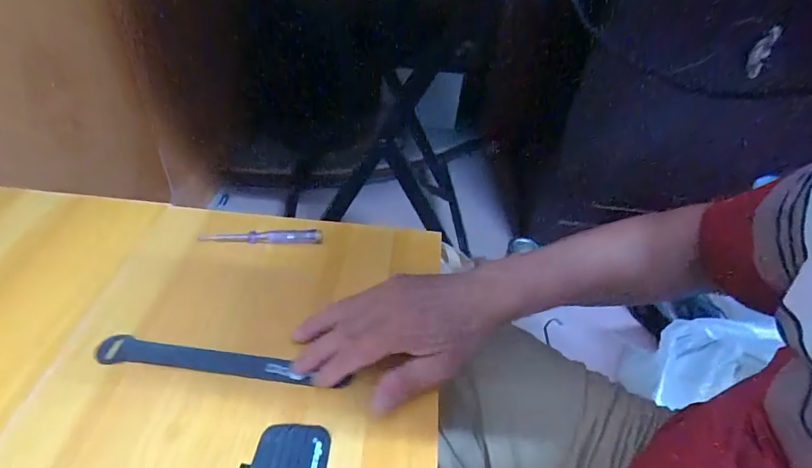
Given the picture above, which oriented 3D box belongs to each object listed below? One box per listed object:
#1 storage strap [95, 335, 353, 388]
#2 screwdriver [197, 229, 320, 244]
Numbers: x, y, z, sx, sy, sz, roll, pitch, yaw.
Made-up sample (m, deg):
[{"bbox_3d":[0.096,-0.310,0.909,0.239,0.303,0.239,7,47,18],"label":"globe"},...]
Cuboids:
[{"bbox_3d":[-0.144,0.101,0.363,0.198,0.007,0.022,7,42,2],"label":"storage strap"},{"bbox_3d":[-0.145,0.005,0.469,0.117,0.016,0.013,0,43,-7],"label":"screwdriver"}]

